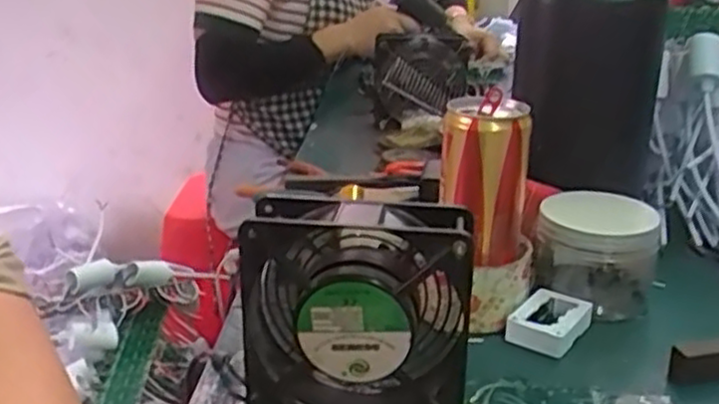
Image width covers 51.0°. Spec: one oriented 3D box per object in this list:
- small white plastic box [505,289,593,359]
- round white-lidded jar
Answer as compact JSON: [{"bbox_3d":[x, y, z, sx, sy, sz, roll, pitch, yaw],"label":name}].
[{"bbox_3d":[0.128,0.081,0.510,0.043,0.021,0.056,14,25,33],"label":"small white plastic box"},{"bbox_3d":[0.169,0.040,0.547,0.083,0.074,0.077,0,20,0],"label":"round white-lidded jar"}]

